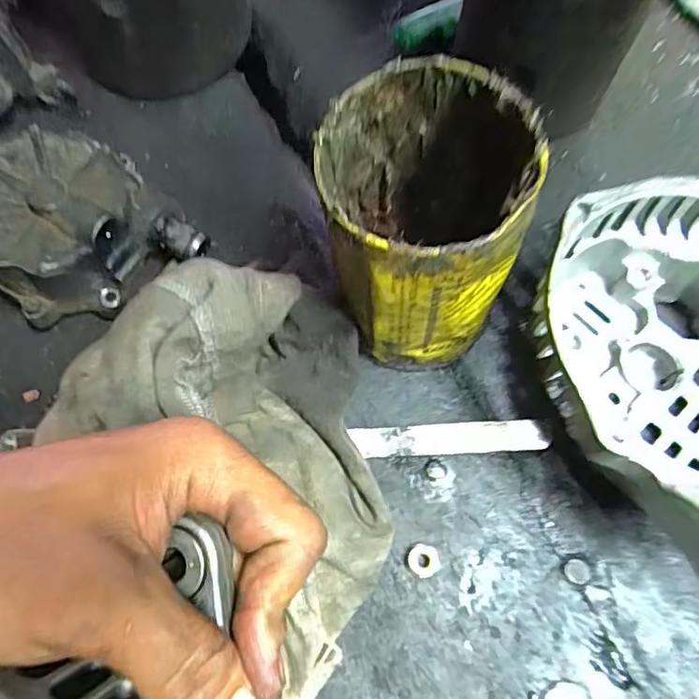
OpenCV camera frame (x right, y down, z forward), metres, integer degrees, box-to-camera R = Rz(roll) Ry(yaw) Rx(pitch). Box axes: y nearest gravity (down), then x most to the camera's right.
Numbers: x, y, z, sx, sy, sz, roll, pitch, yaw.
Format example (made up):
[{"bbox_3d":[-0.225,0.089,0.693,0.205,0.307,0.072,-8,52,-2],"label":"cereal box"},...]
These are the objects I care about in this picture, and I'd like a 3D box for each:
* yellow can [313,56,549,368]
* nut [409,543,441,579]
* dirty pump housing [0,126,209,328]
[{"bbox_3d":[0.028,-0.043,0.229,0.068,0.115,0.074,-1,67,1],"label":"yellow can"},{"bbox_3d":[0.031,0.089,0.237,0.013,0.005,0.013,-1,67,1],"label":"nut"},{"bbox_3d":[-0.136,-0.063,0.283,0.105,0.061,0.079,-24,69,-8],"label":"dirty pump housing"}]

